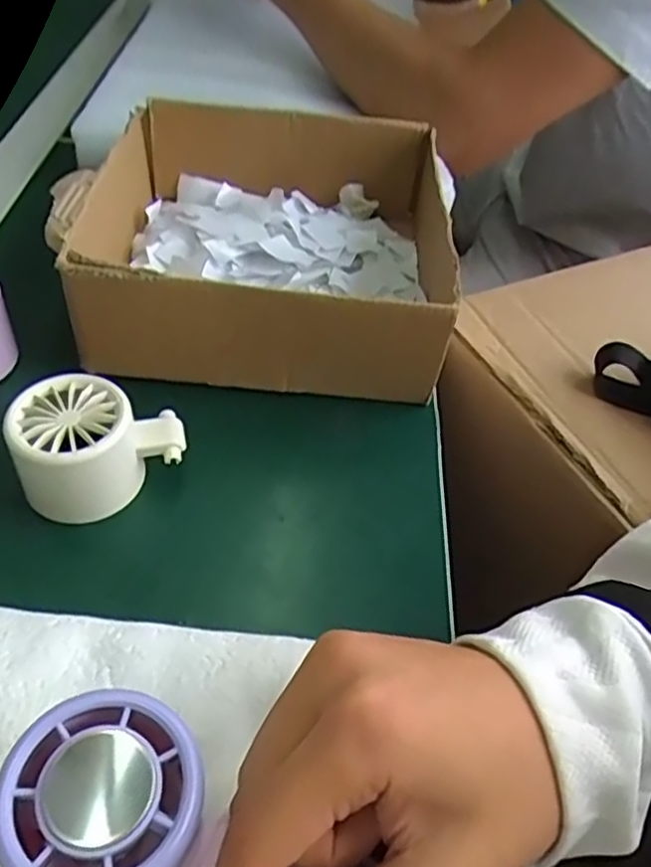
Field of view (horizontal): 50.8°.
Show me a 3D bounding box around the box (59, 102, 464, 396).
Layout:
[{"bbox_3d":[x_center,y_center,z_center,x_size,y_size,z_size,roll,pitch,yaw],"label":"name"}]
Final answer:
[{"bbox_3d":[-0.036,-0.114,0.429,0.207,0.086,0.197,4,48,-3],"label":"box"}]

